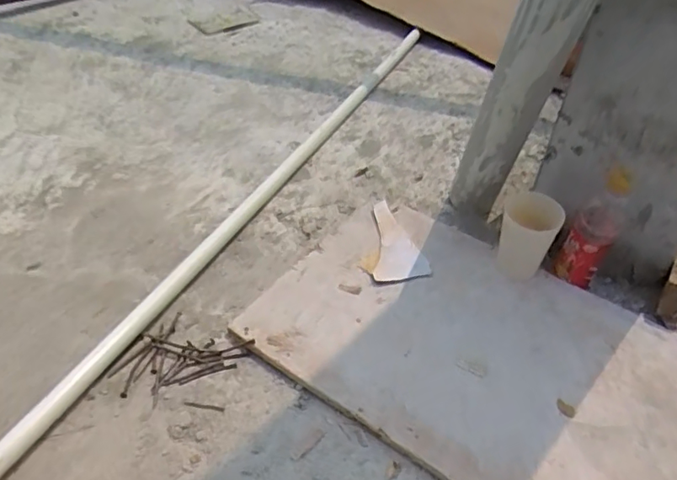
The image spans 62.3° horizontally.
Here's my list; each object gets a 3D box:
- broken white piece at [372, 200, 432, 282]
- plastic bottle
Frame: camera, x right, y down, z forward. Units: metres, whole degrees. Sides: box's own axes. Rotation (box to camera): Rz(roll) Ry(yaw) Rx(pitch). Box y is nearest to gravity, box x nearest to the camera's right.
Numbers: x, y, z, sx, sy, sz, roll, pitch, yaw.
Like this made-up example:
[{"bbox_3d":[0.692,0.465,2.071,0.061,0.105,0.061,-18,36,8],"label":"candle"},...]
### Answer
[{"bbox_3d":[0.074,-0.003,0.823,0.078,0.008,0.159,-5,42,-11],"label":"broken white piece"},{"bbox_3d":[0.343,-0.015,0.753,0.058,0.167,0.058,26,46,23],"label":"plastic bottle"}]

